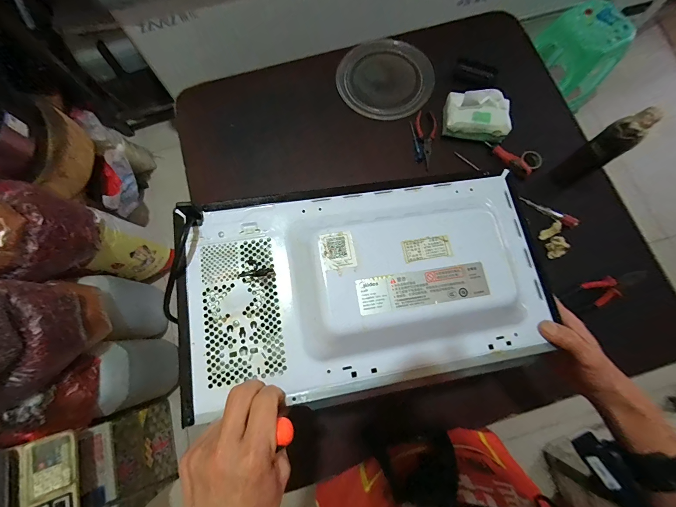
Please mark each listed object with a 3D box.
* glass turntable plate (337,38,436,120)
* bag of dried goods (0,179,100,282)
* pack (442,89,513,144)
[{"bbox_3d":[0.129,-0.460,0.787,0.237,0.029,0.223,23,77,6],"label":"glass turntable plate"},{"bbox_3d":[-0.926,-0.069,0.892,0.272,0.212,0.261,23,77,6],"label":"bag of dried goods"},{"bbox_3d":[0.321,-0.313,0.695,0.143,0.083,0.087,11,76,3],"label":"pack"}]

